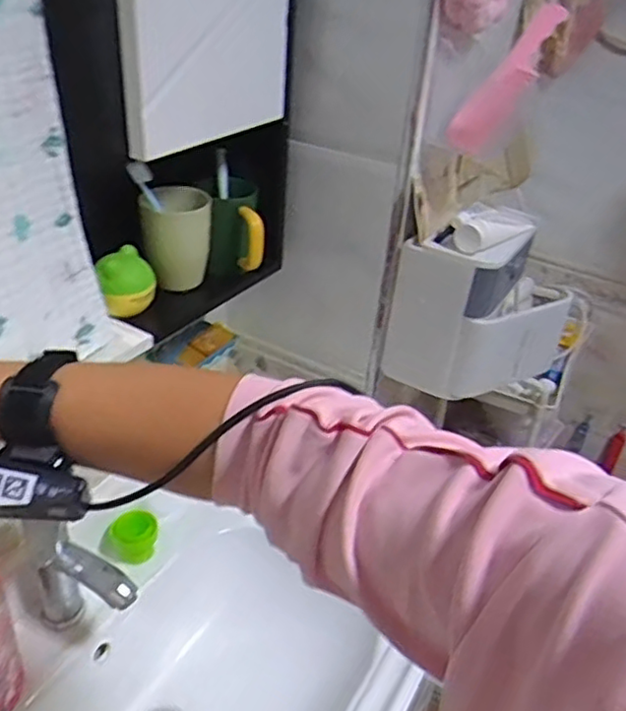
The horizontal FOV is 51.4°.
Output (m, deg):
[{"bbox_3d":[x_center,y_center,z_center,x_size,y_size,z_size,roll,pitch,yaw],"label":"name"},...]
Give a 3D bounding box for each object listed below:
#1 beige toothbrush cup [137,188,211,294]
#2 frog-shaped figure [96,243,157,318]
[{"bbox_3d":[-0.158,-0.135,0.759,0.081,0.110,0.072,-2,34,-12],"label":"beige toothbrush cup"},{"bbox_3d":[-0.203,-0.079,0.709,0.065,0.060,0.056,-8,36,-20],"label":"frog-shaped figure"}]

